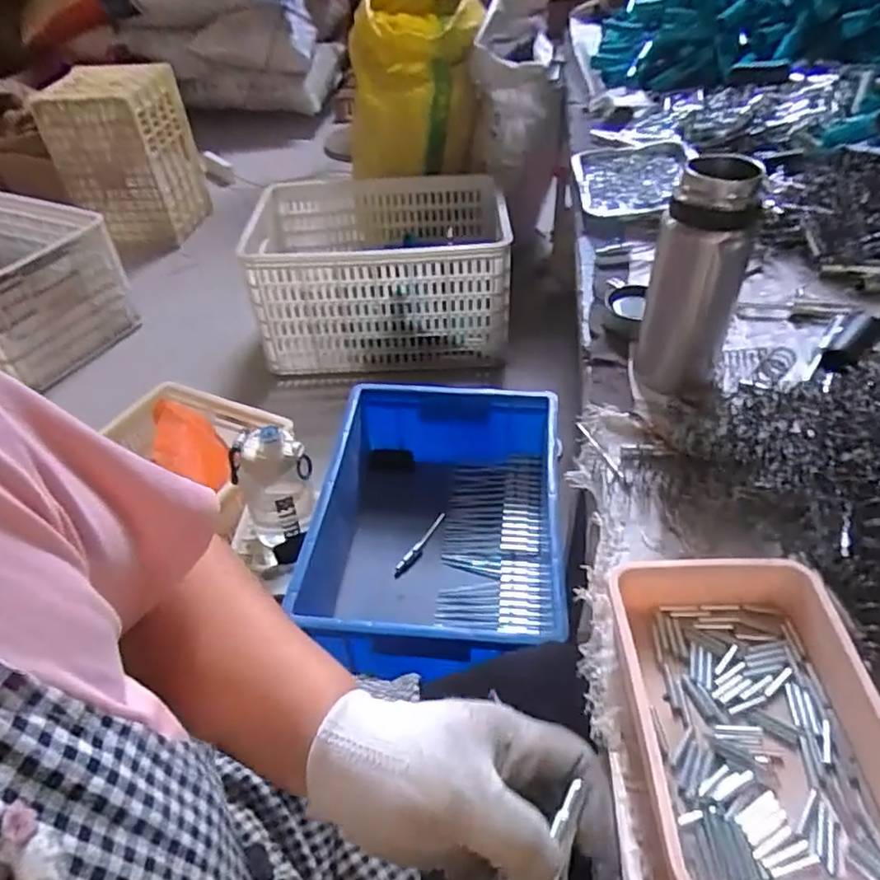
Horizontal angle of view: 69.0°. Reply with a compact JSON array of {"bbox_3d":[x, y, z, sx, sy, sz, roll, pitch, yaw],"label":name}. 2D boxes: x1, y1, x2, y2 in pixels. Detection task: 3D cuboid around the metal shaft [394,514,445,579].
[{"bbox_3d":[-0.026,0.147,0.894,0.020,0.015,0.115,23,49,26],"label":"metal shaft"}]

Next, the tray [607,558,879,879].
[{"bbox_3d":[0.190,0.165,0.381,0.153,0.043,0.201,-2,43,3],"label":"tray"}]

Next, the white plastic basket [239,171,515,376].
[{"bbox_3d":[-0.153,-0.456,1.707,0.644,0.316,0.467,-2,43,3],"label":"white plastic basket"}]

